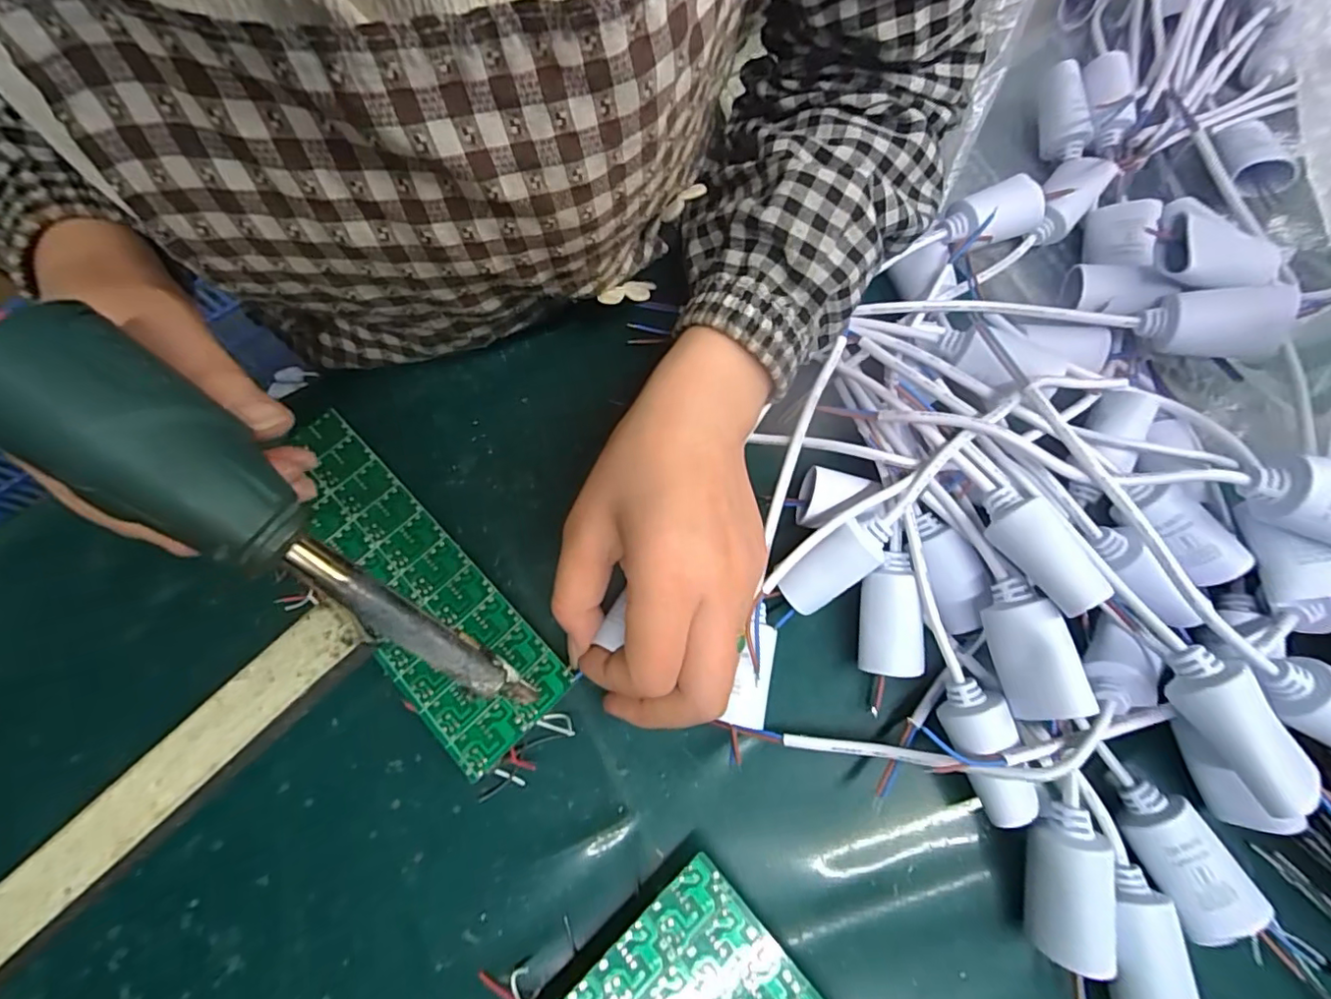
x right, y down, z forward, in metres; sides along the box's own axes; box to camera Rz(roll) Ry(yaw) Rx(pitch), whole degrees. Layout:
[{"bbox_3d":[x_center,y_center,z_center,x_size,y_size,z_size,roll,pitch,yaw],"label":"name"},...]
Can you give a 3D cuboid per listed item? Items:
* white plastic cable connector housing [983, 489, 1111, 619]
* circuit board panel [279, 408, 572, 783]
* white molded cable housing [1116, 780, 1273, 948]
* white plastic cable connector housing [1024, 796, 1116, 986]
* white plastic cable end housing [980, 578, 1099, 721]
[{"bbox_3d":[0.143,0.018,0.218,0.017,0.021,0.053,-20,54,-6],"label":"white plastic cable connector housing"},{"bbox_3d":[-0.121,0.032,0.271,0.058,0.005,0.186,-38,74,-12],"label":"circuit board panel"},{"bbox_3d":[0.191,0.134,0.217,0.027,0.023,0.050,-25,70,-8],"label":"white molded cable housing"},{"bbox_3d":[0.147,0.140,0.208,0.021,0.019,0.053,5,84,4],"label":"white plastic cable connector housing"},{"bbox_3d":[0.140,0.057,0.220,0.021,0.022,0.051,-9,68,-2],"label":"white plastic cable end housing"}]

